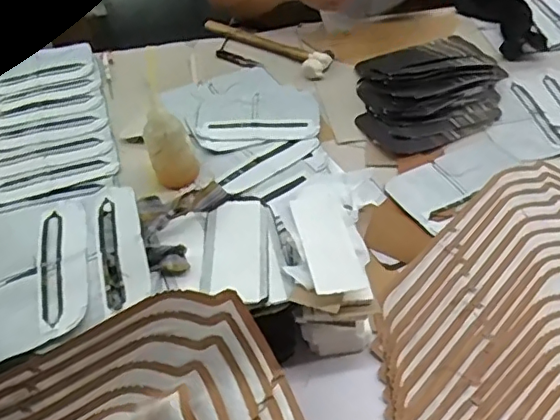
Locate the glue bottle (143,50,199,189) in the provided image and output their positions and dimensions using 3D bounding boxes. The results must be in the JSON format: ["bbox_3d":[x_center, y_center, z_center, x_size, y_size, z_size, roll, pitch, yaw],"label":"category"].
[{"bbox_3d":[-0.158,-0.115,0.772,0.057,0.167,0.061,21,49,24],"label":"glue bottle"}]

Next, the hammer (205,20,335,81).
[{"bbox_3d":[-0.031,-0.324,1.072,0.310,0.028,0.068,32,54,31],"label":"hammer"}]

